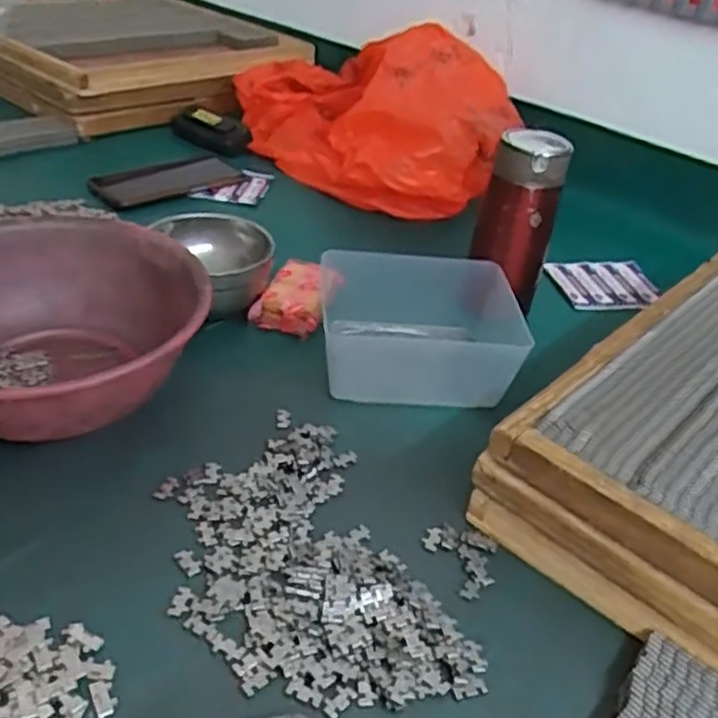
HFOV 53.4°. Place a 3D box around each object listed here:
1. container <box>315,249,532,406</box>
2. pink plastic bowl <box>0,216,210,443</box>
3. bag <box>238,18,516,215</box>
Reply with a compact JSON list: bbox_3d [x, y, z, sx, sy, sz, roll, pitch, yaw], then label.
[{"bbox_3d":[0.045,-0.028,0.582,0.145,0.062,0.144,3,35,-5],"label":"container"},{"bbox_3d":[-0.211,-0.011,0.492,0.202,0.089,0.206,4,35,-3],"label":"pink plastic bowl"},{"bbox_3d":[0.005,-0.324,0.893,0.275,0.156,0.398,-5,36,-16],"label":"bag"}]

